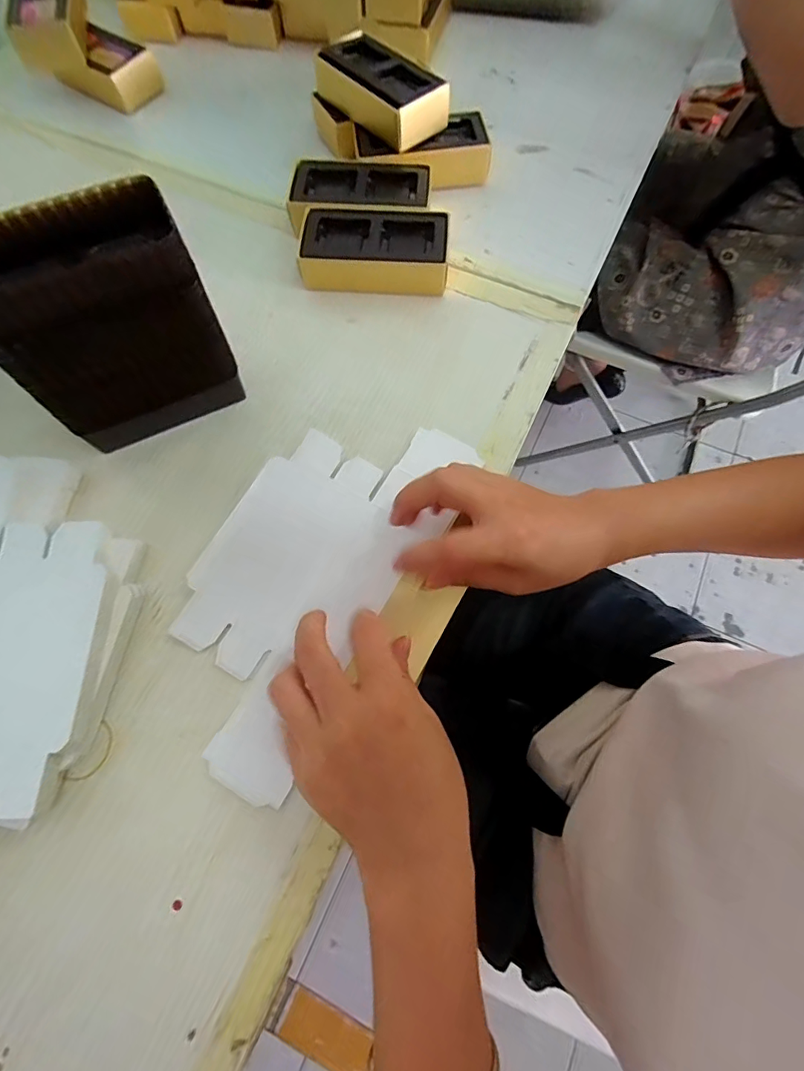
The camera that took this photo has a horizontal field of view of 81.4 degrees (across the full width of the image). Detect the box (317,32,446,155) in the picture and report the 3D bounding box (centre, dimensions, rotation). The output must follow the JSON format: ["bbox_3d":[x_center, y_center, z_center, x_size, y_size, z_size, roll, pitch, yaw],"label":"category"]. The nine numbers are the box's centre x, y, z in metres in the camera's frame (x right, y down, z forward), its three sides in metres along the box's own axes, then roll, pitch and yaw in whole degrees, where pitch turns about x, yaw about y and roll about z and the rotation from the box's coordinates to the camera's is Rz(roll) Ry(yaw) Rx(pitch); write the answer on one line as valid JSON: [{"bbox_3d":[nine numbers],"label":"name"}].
[{"bbox_3d":[-0.021,-0.384,0.400,0.057,0.036,0.122,-40,73,-13],"label":"box"}]

